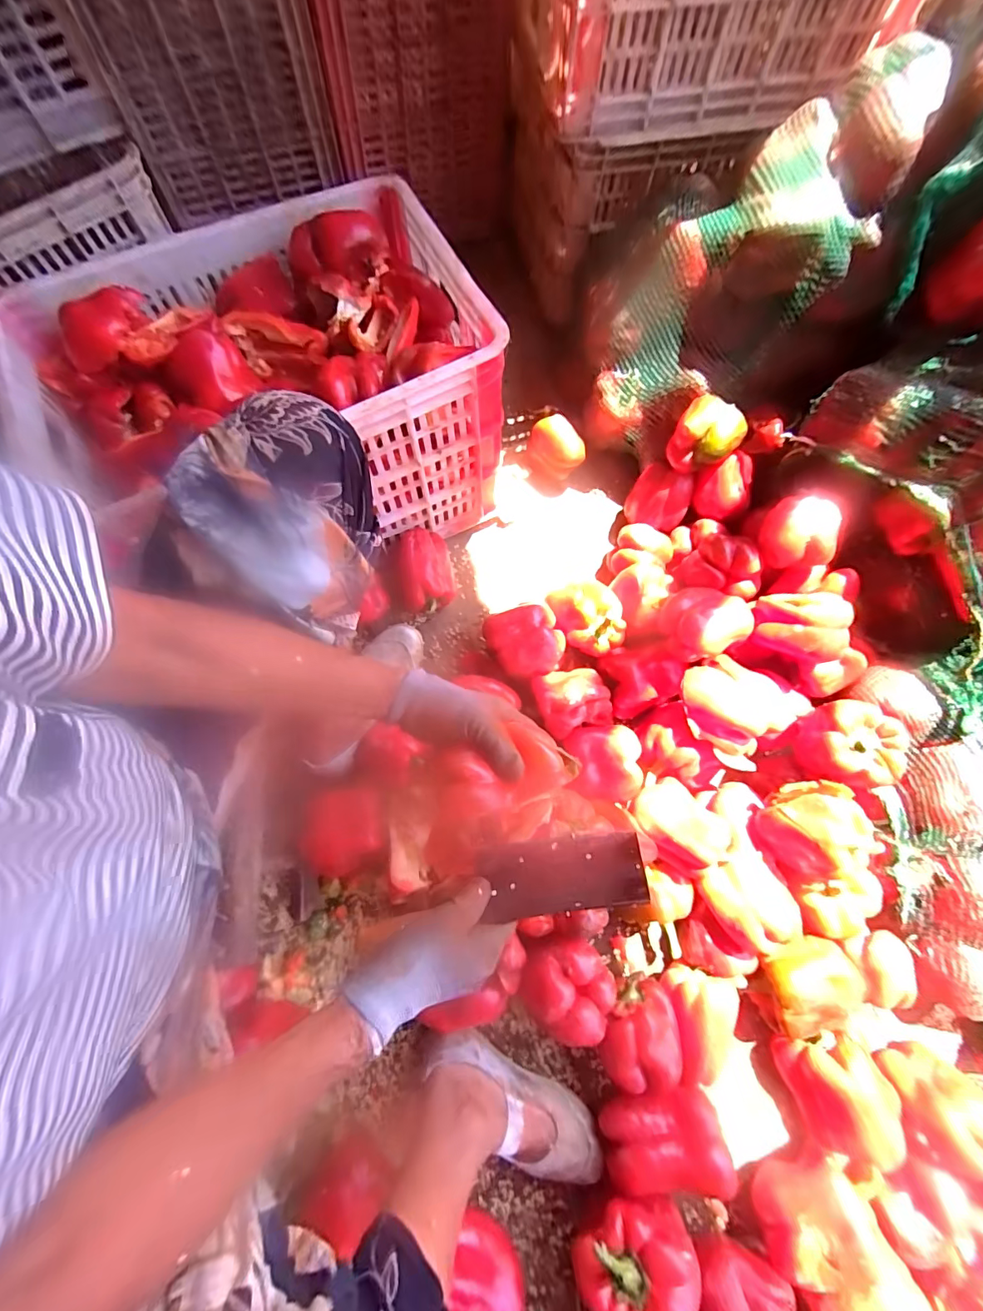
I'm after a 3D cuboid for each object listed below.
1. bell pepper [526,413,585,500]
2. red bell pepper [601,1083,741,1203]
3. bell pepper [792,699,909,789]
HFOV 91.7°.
[{"bbox_3d":[0.104,-0.327,0.800,0.082,0.102,0.084,-29,77,-10],"label":"bell pepper"},{"bbox_3d":[0.190,0.532,0.524,0.127,0.064,0.079,-7,74,-4],"label":"red bell pepper"},{"bbox_3d":[0.426,0.109,0.570,0.087,0.072,0.100,13,74,2],"label":"bell pepper"}]

